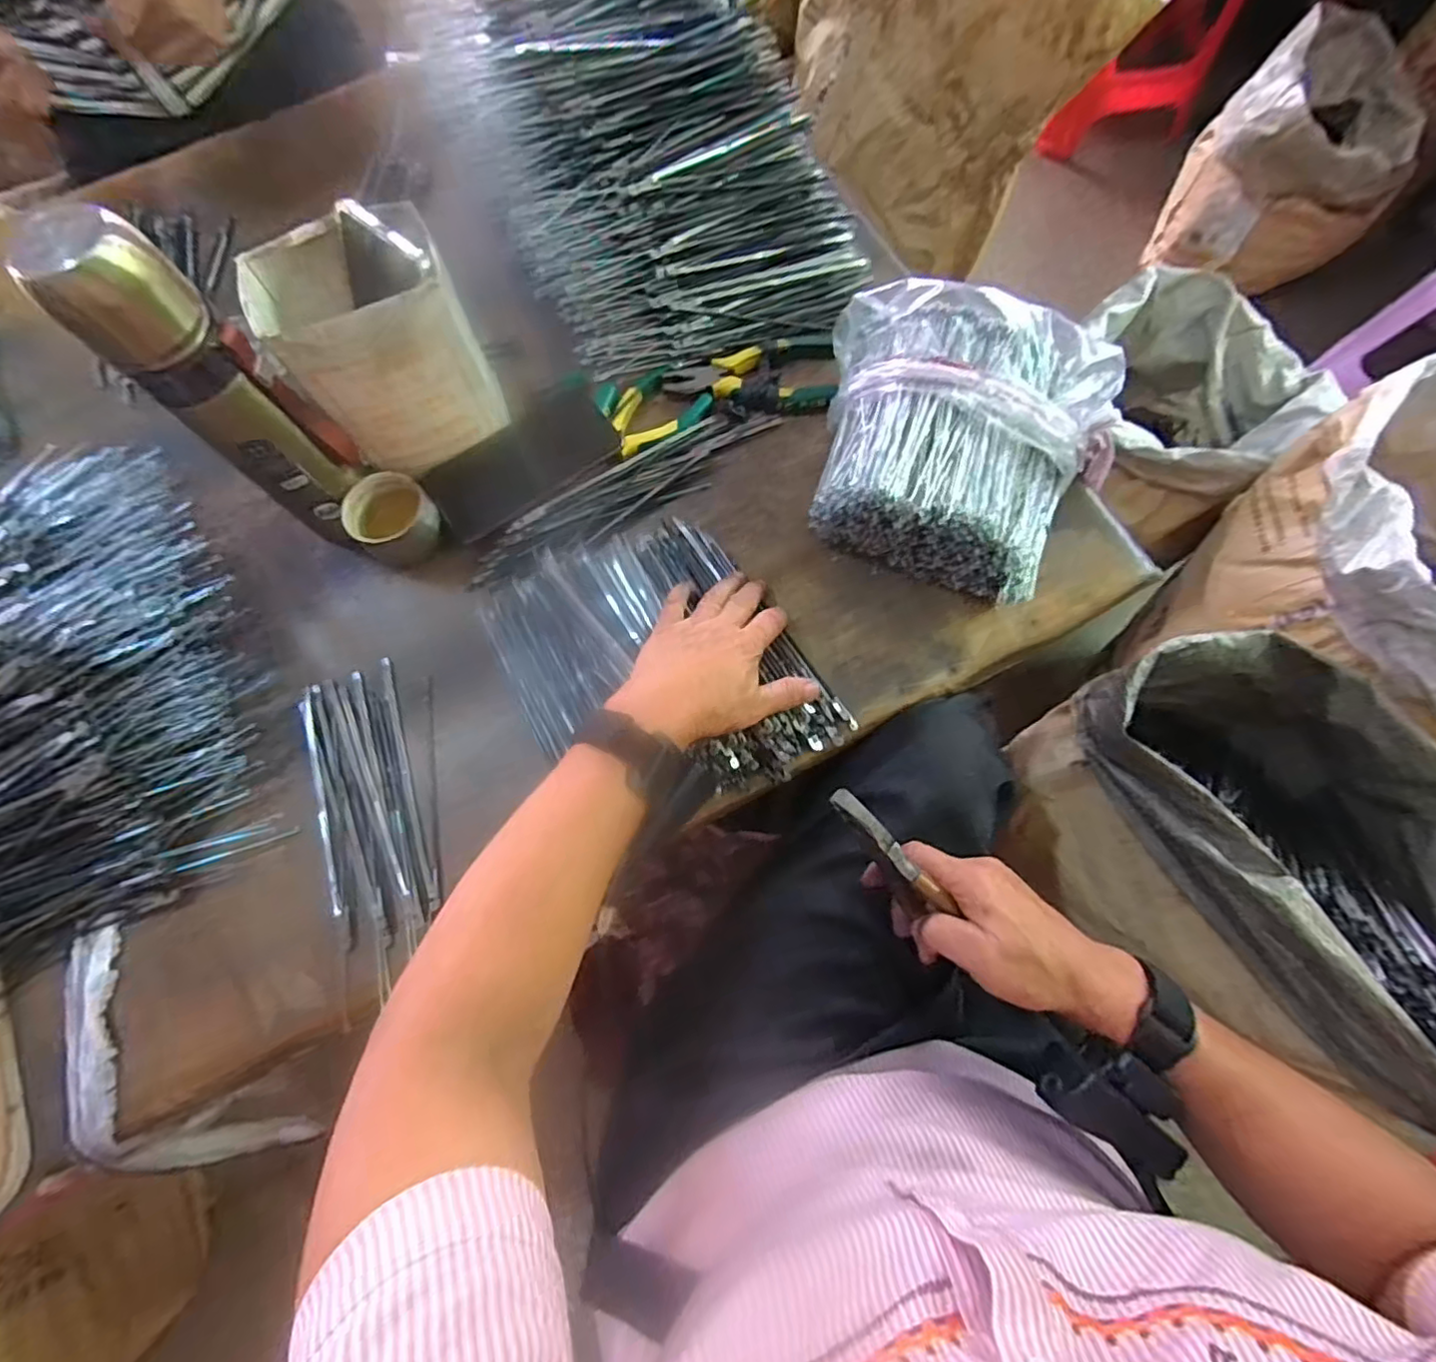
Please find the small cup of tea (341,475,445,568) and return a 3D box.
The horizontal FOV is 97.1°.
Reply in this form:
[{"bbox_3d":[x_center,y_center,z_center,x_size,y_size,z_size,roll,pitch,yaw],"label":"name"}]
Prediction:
[{"bbox_3d":[-0.260,-0.129,0.508,0.061,0.044,0.059,0,73,1],"label":"small cup of tea"}]

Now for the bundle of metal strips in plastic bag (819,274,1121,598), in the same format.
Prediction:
[{"bbox_3d":[0.179,-0.183,0.483,0.233,0.085,0.207,24,75,8],"label":"bundle of metal strips in plastic bag"}]

